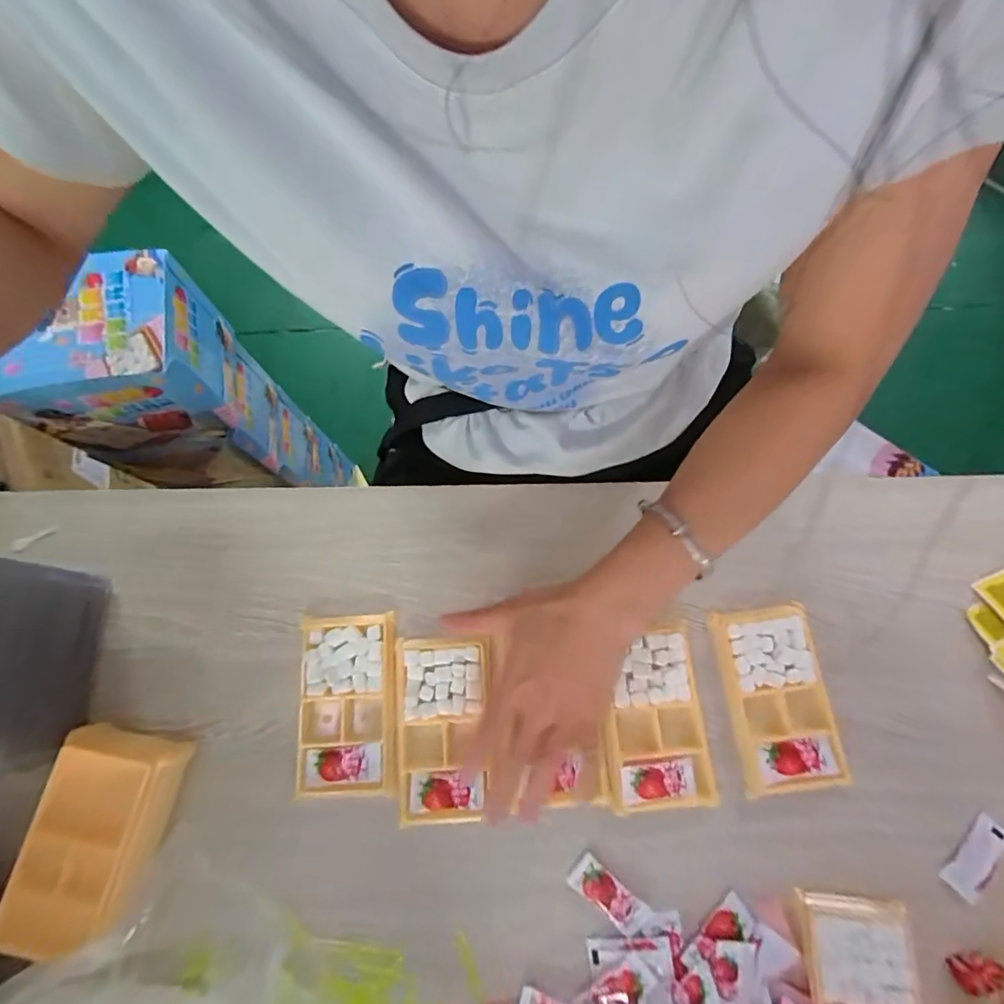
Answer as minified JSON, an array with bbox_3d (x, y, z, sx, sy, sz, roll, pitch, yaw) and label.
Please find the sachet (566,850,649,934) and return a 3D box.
[{"bbox_3d":[0.078,0.286,0.352,0.056,0.006,0.027,35,78,10],"label":"sachet"}]

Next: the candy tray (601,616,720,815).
[{"bbox_3d":[0.117,0.166,0.376,0.079,0.020,0.135,-4,74,0],"label":"candy tray"}]

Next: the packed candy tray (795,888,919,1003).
[{"bbox_3d":[0.245,0.328,0.325,0.070,0.013,0.103,1,74,1],"label":"packed candy tray"}]

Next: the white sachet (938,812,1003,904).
[{"bbox_3d":[0.349,0.260,0.352,0.059,0.004,0.027,-43,78,-10],"label":"white sachet"}]

